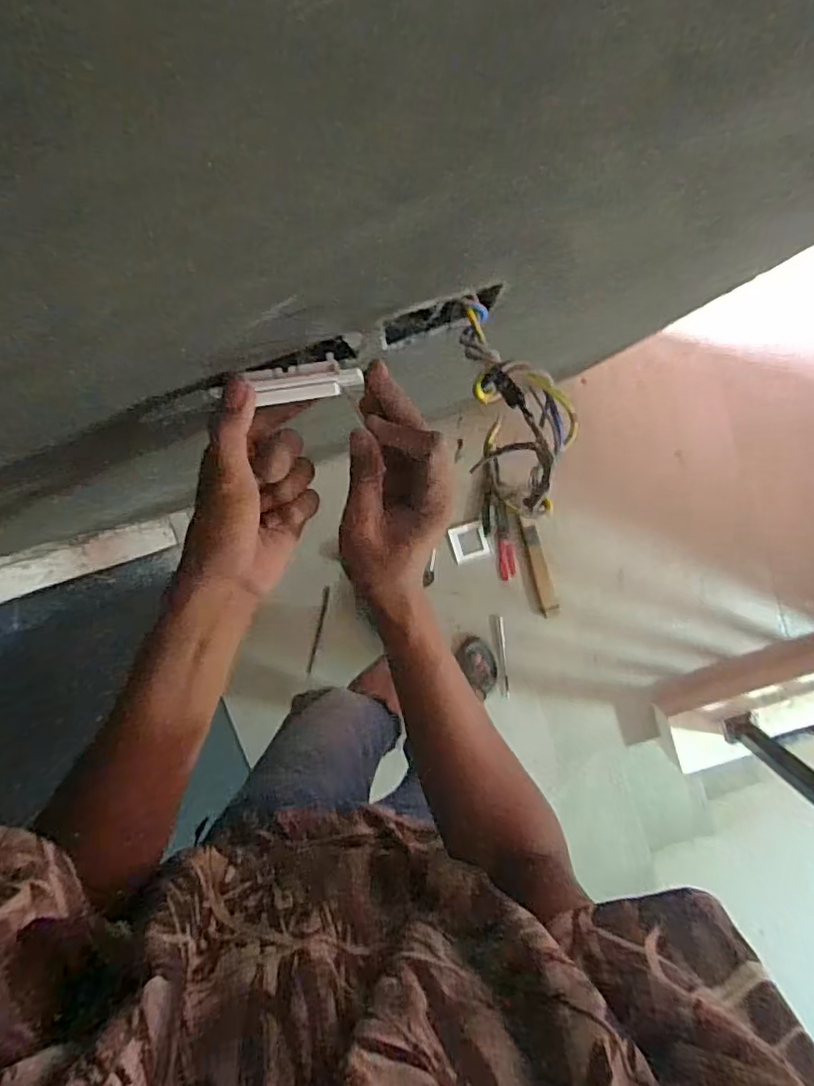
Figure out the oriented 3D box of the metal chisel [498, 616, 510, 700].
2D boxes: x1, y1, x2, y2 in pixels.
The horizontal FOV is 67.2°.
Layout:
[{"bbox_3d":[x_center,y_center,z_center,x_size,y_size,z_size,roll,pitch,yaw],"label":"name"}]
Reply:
[{"bbox_3d":[0.235,0.277,1.479,0.016,0.015,0.202,-6,98,2],"label":"metal chisel"}]

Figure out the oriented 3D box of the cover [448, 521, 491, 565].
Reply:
[{"bbox_3d":[0.147,-0.001,1.454,0.082,0.019,0.086,-19,97,3],"label":"cover"}]

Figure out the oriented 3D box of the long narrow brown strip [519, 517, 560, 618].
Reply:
[{"bbox_3d":[0.311,0.057,1.437,0.043,0.026,0.237,-15,98,3],"label":"long narrow brown strip"}]

